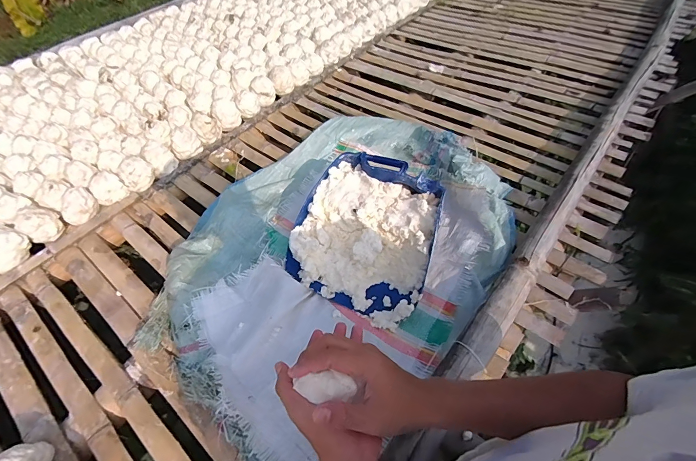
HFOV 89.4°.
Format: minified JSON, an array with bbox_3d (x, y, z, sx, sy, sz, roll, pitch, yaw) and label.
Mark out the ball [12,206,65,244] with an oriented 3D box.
[{"bbox_3d":[-0.794,-0.016,0.908,0.078,0.079,0.084,-1,53,1],"label":"ball"}]

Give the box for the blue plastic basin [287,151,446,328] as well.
[{"bbox_3d":[0.048,-0.001,0.784,0.335,0.097,0.335,24,78,16],"label":"blue plastic basin"}]

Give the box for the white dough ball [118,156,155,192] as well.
[{"bbox_3d":[-0.606,-0.158,1.015,0.086,0.088,0.076,-37,60,-23],"label":"white dough ball"}]

